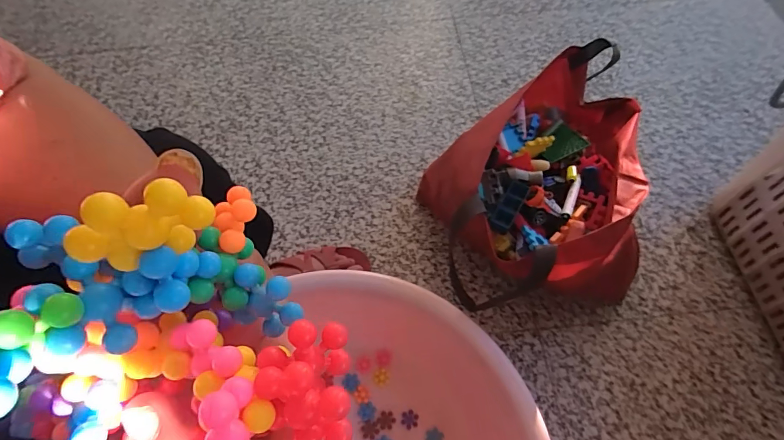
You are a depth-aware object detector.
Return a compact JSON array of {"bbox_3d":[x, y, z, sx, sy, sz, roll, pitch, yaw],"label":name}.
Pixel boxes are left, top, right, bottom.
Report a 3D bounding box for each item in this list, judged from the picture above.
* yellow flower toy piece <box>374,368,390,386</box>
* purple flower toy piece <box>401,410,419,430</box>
[{"bbox_3d":[-0.017,0.243,0.639,0.025,0.004,0.024,-1,62,2],"label":"yellow flower toy piece"},{"bbox_3d":[0.026,0.296,0.613,0.026,0.004,0.025,35,68,19],"label":"purple flower toy piece"}]

